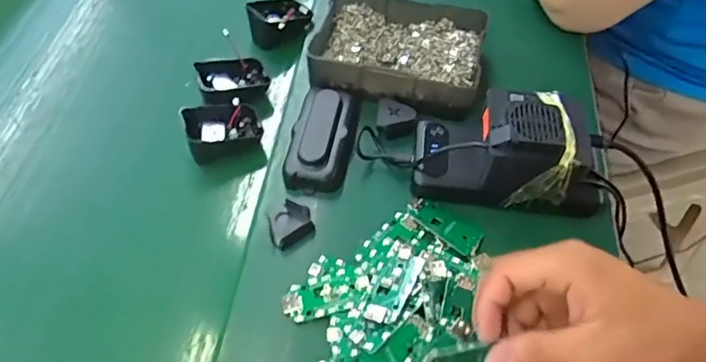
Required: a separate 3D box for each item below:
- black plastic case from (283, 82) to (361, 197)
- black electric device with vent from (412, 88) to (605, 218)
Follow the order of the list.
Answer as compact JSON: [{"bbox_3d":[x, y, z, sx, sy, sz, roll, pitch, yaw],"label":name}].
[{"bbox_3d":[-0.026,-0.043,0.475,0.054,0.021,0.109,8,55,9],"label":"black plastic case"},{"bbox_3d":[0.127,-0.030,0.433,0.151,0.069,0.078,3,55,7],"label":"black electric device with vent"}]

